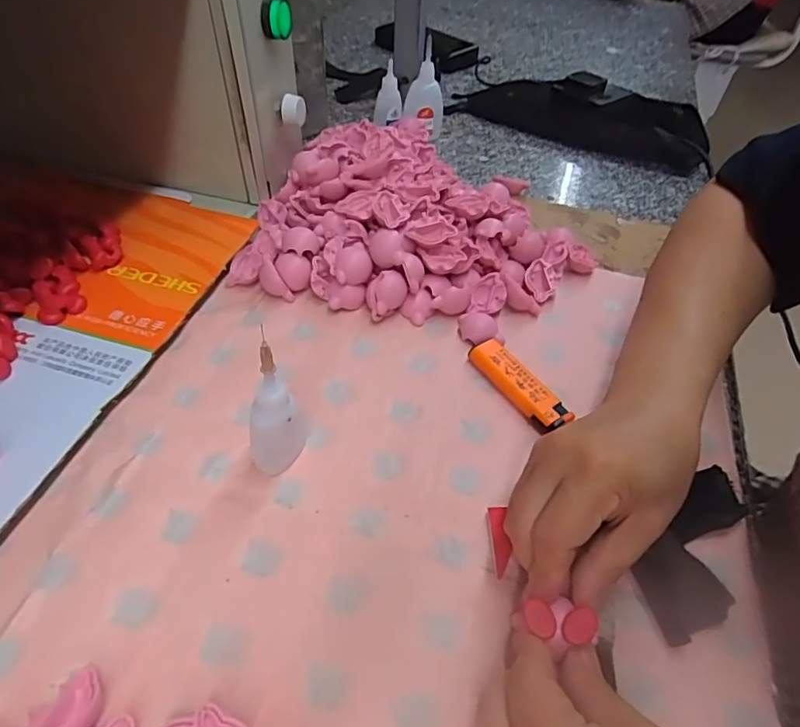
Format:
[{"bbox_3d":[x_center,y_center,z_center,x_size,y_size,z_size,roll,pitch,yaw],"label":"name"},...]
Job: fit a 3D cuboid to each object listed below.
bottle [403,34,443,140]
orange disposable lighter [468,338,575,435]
[{"bbox_3d":[0.031,-0.299,0.584,0.048,0.101,0.022,-6,50,-12],"label":"bottle"},{"bbox_3d":[0.078,0.014,0.351,0.022,0.015,0.077,-23,55,-24],"label":"orange disposable lighter"}]

